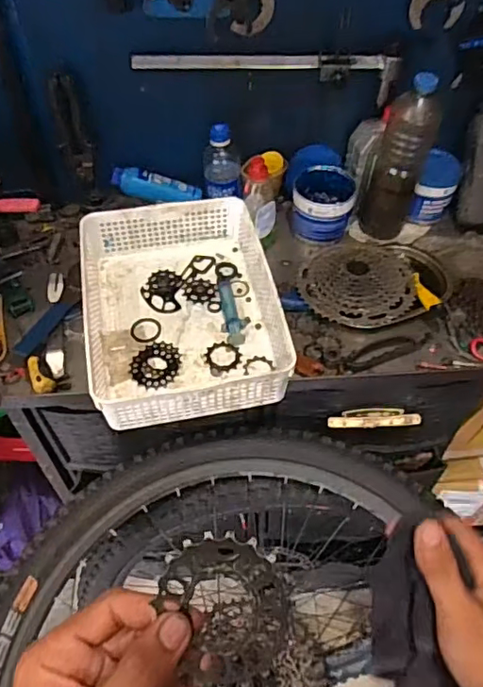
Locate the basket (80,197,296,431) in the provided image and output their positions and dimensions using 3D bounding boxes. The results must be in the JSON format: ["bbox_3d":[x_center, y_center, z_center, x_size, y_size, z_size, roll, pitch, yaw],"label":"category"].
[{"bbox_3d":[-0.085,-0.055,0.763,0.245,0.091,0.323,-10,51,-7],"label":"basket"}]

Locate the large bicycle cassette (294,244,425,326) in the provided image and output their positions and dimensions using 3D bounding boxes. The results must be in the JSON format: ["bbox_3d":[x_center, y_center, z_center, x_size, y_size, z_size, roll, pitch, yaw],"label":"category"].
[{"bbox_3d":[0.179,-0.104,0.840,0.173,0.034,0.168,4,51,4],"label":"large bicycle cassette"}]

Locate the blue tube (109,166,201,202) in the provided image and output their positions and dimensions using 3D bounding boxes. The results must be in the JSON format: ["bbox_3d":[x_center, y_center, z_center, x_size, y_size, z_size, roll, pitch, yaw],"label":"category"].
[{"bbox_3d":[-0.143,-0.268,0.946,0.152,0.042,0.031,8,48,-18],"label":"blue tube"}]

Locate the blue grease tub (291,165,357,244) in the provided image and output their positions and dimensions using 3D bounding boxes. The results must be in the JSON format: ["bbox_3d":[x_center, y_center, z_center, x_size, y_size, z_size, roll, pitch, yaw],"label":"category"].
[{"bbox_3d":[0.136,-0.228,0.922,0.100,0.085,0.097,5,51,5],"label":"blue grease tub"}]

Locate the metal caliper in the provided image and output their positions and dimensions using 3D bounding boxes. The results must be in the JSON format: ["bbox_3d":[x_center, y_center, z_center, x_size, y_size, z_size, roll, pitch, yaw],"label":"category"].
[{"bbox_3d":[0.040,-0.401,0.820,0.393,0.066,0.031,2,58,-6],"label":"metal caliper"}]

